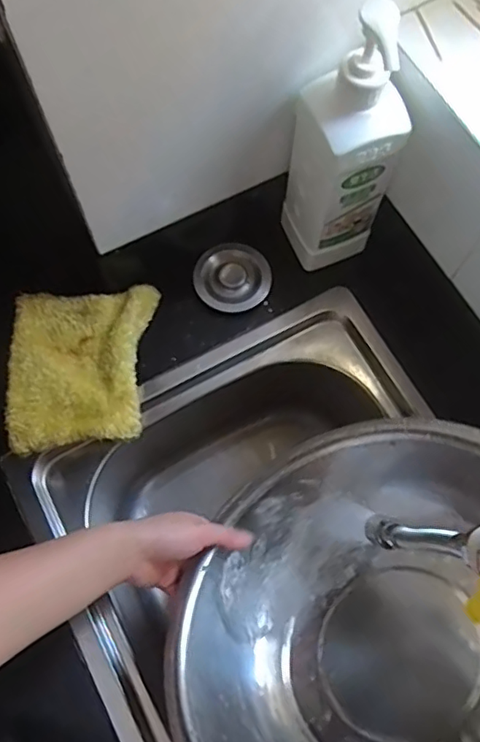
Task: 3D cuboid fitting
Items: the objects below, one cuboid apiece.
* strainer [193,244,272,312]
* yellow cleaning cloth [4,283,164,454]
[{"bbox_3d":[-0.007,-0.103,0.638,0.080,0.020,0.074,0,70,-1],"label":"strainer"},{"bbox_3d":[-0.161,-0.006,0.594,0.140,0.029,0.162,-3,70,-2],"label":"yellow cleaning cloth"}]

